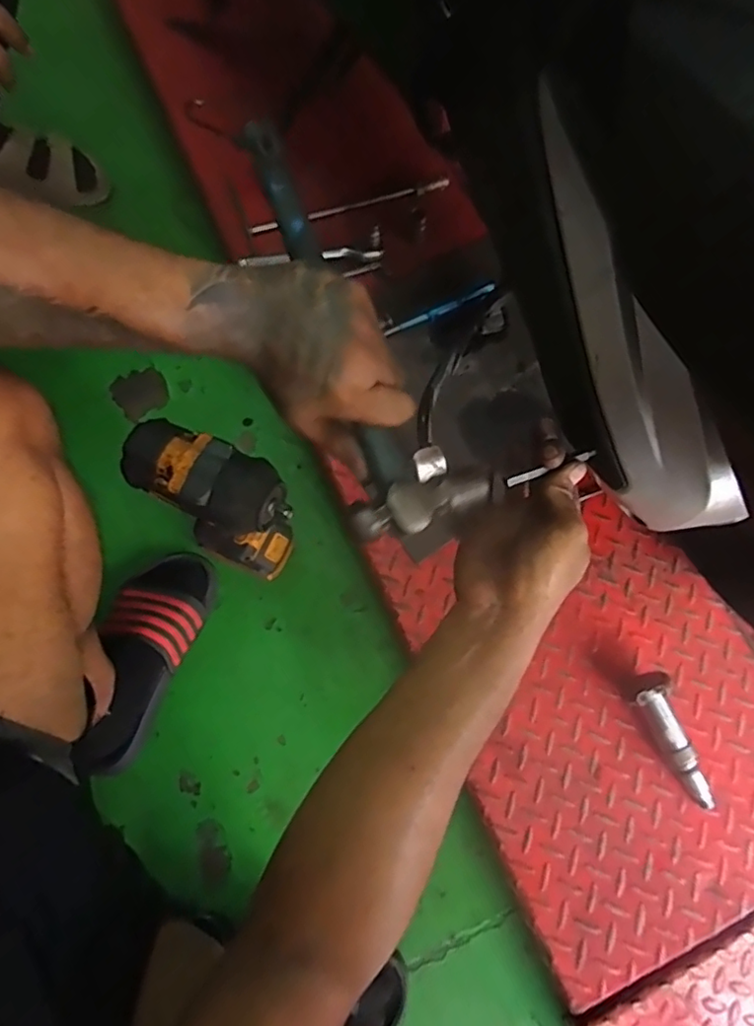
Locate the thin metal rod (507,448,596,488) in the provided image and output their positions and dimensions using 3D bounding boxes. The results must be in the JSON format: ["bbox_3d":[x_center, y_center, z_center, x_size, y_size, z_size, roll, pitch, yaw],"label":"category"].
[{"bbox_3d":[0.119,-0.032,0.389,0.069,0.009,0.005,-18,73,-13],"label":"thin metal rod"}]

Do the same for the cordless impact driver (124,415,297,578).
[{"bbox_3d":[-0.172,0.001,0.666,0.164,0.263,0.077,27,72,6],"label":"cordless impact driver"}]

